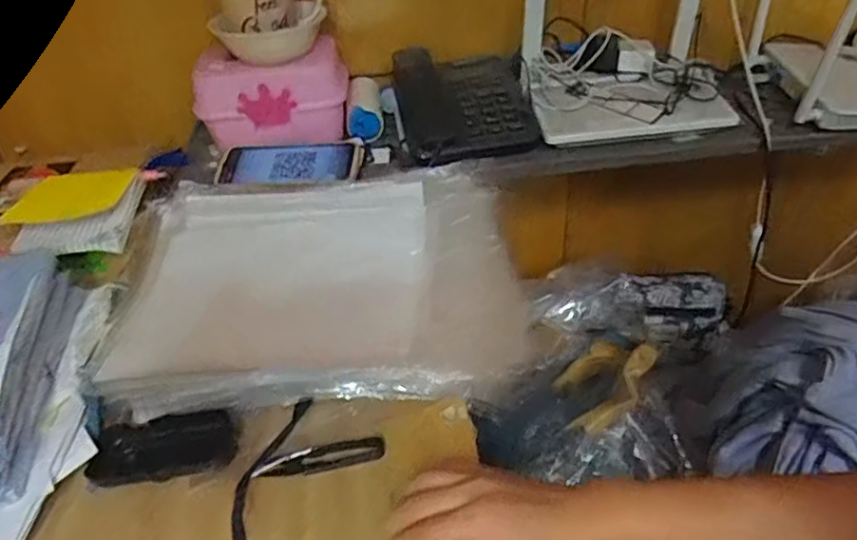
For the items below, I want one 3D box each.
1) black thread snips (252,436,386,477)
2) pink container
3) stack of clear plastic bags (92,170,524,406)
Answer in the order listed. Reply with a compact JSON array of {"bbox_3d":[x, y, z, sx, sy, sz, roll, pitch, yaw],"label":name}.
[{"bbox_3d":[-0.087,0.151,0.506,0.101,0.004,0.023,-9,39,-5],"label":"black thread snips"},{"bbox_3d":[-0.186,-0.212,0.758,0.178,0.099,0.085,-9,39,-5],"label":"pink container"},{"bbox_3d":[-0.111,0.000,0.590,0.395,0.072,0.272,-2,39,4],"label":"stack of clear plastic bags"}]

